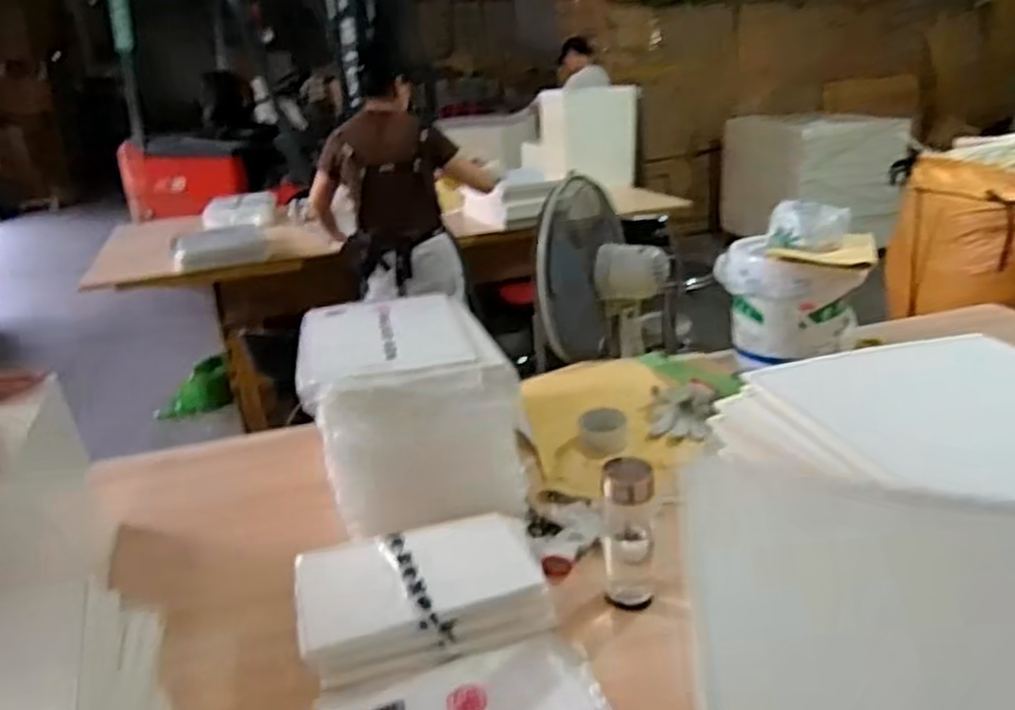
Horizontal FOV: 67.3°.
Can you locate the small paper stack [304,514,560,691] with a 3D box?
[{"bbox_3d":[-0.111,0.304,0.994,0.305,0.043,0.222,-9,22,-15],"label":"small paper stack"}]

